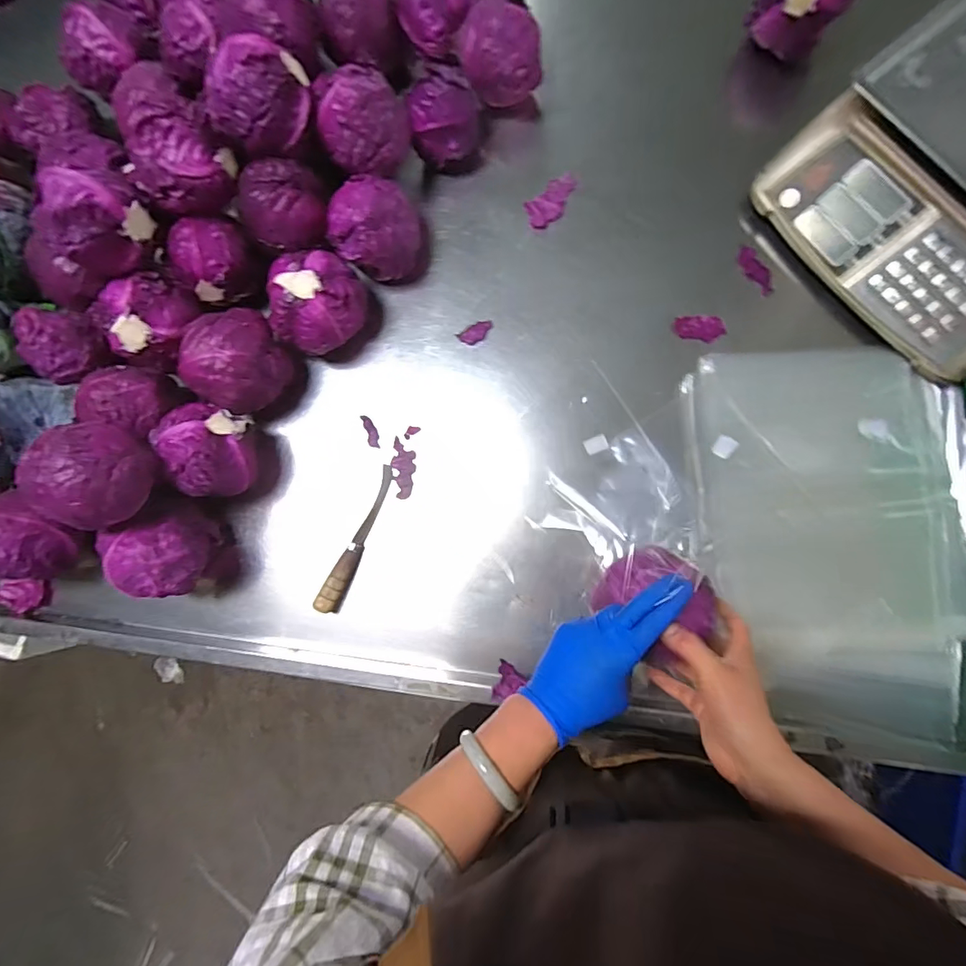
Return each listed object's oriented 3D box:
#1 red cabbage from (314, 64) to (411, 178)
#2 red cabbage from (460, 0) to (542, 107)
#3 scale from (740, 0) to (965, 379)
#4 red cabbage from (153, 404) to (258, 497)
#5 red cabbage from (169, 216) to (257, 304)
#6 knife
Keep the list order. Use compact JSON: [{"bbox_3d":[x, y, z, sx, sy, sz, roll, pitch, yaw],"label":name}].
[{"bbox_3d":[-0.150,-0.453,0.618,0.108,0.086,0.115,-11,82,6],"label":"red cabbage"},{"bbox_3d":[0.024,-0.560,0.658,0.106,0.116,0.087,-6,83,7],"label":"red cabbage"},{"bbox_3d":[0.560,-0.344,0.557,0.327,0.118,0.342,-38,81,2],"label":"scale"},{"bbox_3d":[-0.342,-0.043,0.638,0.096,0.113,0.123,-34,81,3],"label":"red cabbage"},{"bbox_3d":[-0.353,-0.293,0.652,0.092,0.078,0.079,-31,81,3],"label":"red cabbage"},{"bbox_3d":[-0.164,0.070,0.637,0.021,0.034,0.199,21,87,9],"label":"knife"}]

